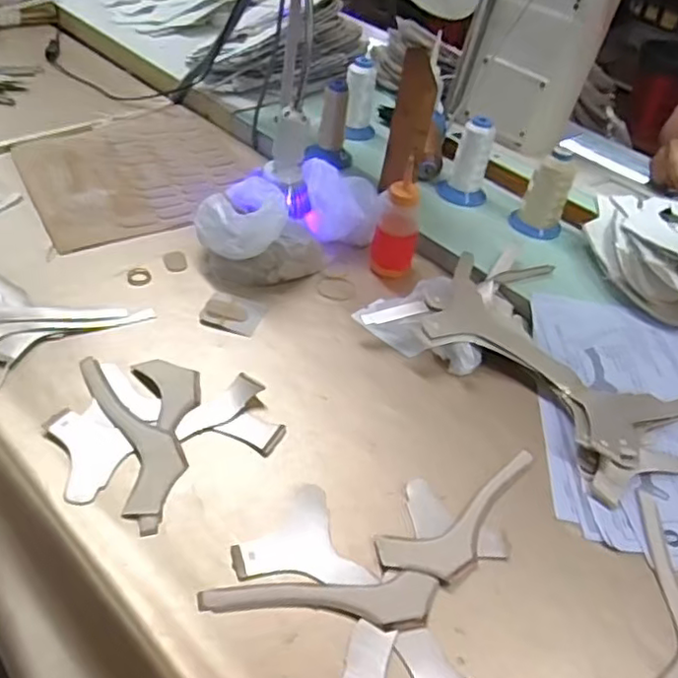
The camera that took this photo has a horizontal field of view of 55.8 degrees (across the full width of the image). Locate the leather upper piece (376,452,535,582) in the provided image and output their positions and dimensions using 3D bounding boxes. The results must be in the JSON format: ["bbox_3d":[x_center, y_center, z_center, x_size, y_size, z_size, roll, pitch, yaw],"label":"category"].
[{"bbox_3d":[0.117,0.154,0.546,0.180,0.005,0.060,-21,51,-28],"label":"leather upper piece"}]

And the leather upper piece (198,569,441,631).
[{"bbox_3d":[-0.013,0.199,0.479,0.176,0.004,0.043,0,44,-10],"label":"leather upper piece"}]

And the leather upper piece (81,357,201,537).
[{"bbox_3d":[-0.164,0.078,0.579,0.093,0.005,0.195,-14,48,-23],"label":"leather upper piece"}]

